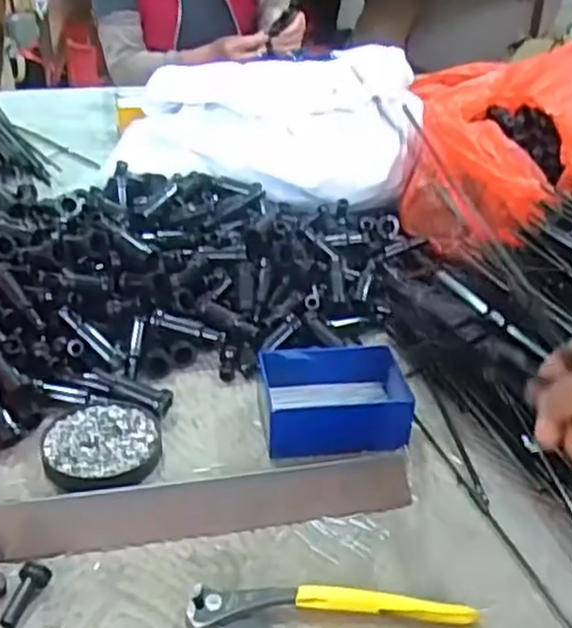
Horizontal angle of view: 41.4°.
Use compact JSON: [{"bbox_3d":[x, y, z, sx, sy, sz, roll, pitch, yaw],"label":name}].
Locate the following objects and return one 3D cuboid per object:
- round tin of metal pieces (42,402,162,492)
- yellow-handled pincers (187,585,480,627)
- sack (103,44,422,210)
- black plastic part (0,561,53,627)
[{"bbox_3d":[-0.133,0.096,0.551,0.081,0.014,0.078,1,32,-1],"label":"round tin of metal pieces"},{"bbox_3d":[0.027,0.176,0.427,0.160,0.013,0.044,5,32,4],"label":"yellow-handled pincers"},{"bbox_3d":[-0.015,-0.224,0.880,0.330,0.124,0.202,7,33,8],"label":"sack"},{"bbox_3d":[-0.151,0.163,0.438,0.013,0.015,0.039,12,48,15],"label":"black plastic part"}]

